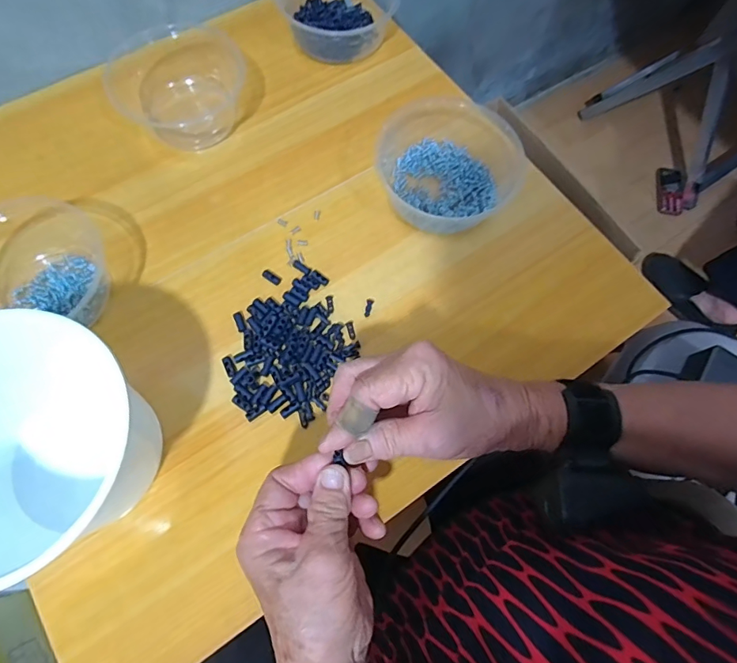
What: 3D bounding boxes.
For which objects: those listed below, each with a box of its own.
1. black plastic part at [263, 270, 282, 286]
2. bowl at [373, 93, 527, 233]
[{"bbox_3d":[-0.093,-0.053,0.428,0.020,0.004,0.009,34,72,10],"label":"black plastic part"},{"bbox_3d":[0.092,-0.185,0.469,0.158,0.048,0.158,1,69,-2],"label":"bowl"}]

